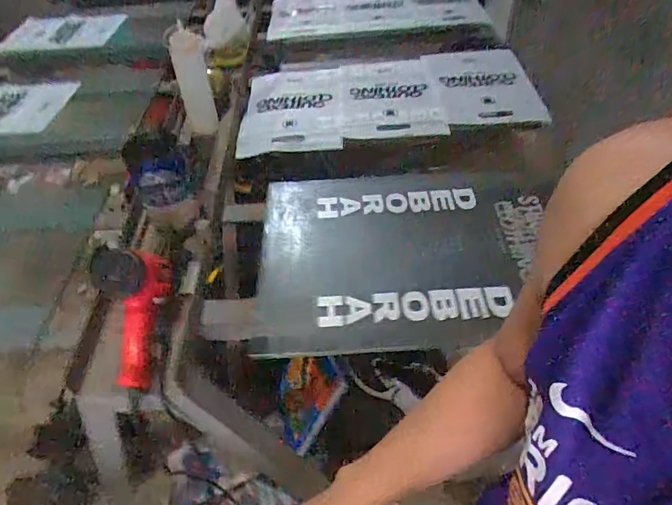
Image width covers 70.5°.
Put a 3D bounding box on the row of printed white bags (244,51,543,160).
[{"bbox_3d":[0.120,-0.408,1.214,0.726,0.042,0.405,-7,46,-3],"label":"row of printed white bags"}]

